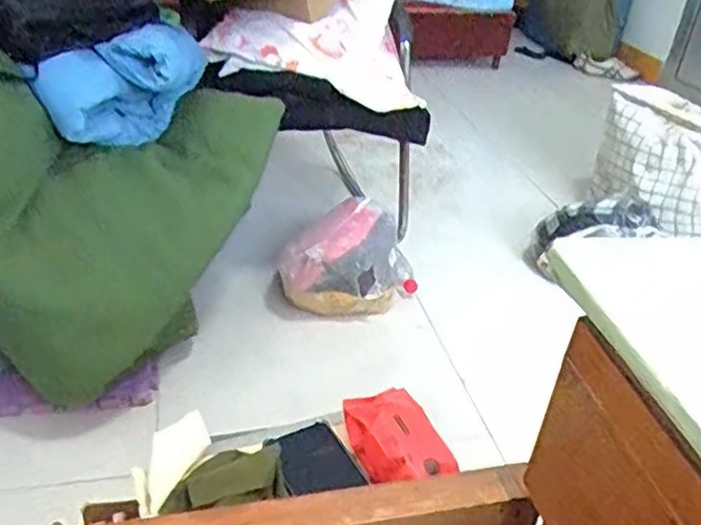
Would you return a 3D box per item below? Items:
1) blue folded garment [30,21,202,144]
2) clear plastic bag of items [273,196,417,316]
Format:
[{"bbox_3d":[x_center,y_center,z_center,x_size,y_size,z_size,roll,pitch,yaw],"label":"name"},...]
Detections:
[{"bbox_3d":[-0.460,-0.348,1.361,0.330,0.312,0.130,-27,75,-40],"label":"blue folded garment"},{"bbox_3d":[-0.006,0.013,1.566,0.222,0.202,0.300,24,36,26],"label":"clear plastic bag of items"}]

